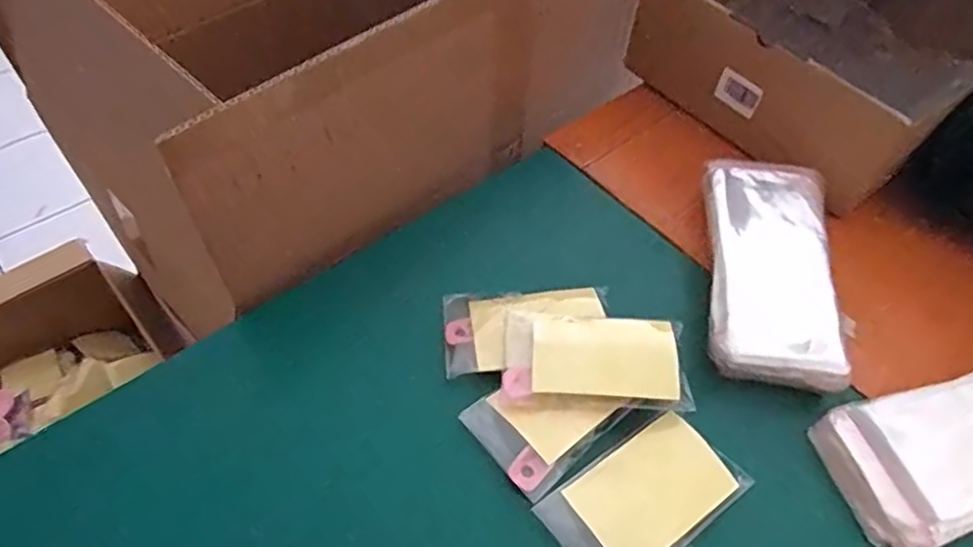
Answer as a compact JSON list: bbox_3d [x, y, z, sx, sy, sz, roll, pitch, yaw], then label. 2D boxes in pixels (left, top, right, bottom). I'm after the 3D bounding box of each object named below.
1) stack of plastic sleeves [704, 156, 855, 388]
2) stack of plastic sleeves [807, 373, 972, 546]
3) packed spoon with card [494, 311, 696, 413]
[{"bbox_3d":[0.205,-0.004,0.472,0.087,0.037,0.188,10,55,3],"label":"stack of plastic sleeves"},{"bbox_3d":[0.314,0.111,0.410,0.190,0.031,0.089,-12,57,-13],"label":"stack of plastic sleeves"},{"bbox_3d":[0.072,0.056,0.417,0.116,0.022,0.068,8,55,1],"label":"packed spoon with card"}]

